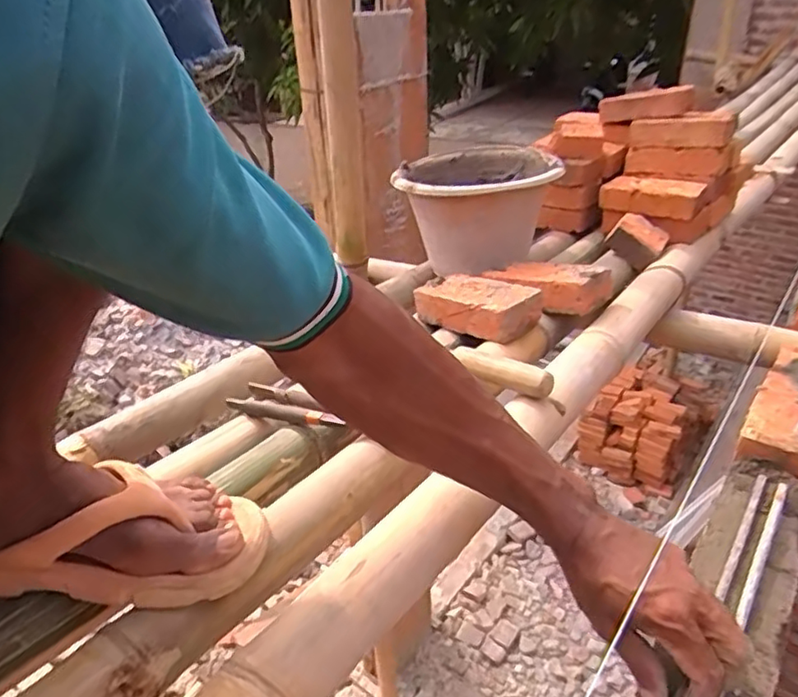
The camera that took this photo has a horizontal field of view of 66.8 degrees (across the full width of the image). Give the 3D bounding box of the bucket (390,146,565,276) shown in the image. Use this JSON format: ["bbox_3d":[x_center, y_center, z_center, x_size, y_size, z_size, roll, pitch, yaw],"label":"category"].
[{"bbox_3d":[0.122,-0.224,0.965,0.235,0.144,0.251,-2,30,1],"label":"bucket"}]

